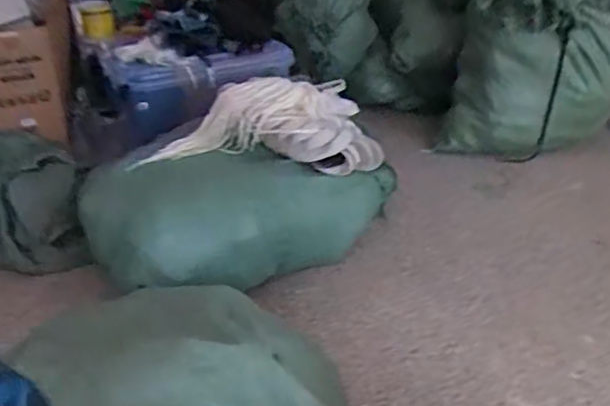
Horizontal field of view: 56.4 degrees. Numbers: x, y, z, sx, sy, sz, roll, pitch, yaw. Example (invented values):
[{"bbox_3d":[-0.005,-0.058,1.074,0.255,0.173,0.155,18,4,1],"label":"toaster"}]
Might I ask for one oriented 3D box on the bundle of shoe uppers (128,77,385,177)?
[{"bbox_3d":[-0.119,-0.248,1.660,0.655,0.206,0.339,-3,32,4],"label":"bundle of shoe uppers"}]

